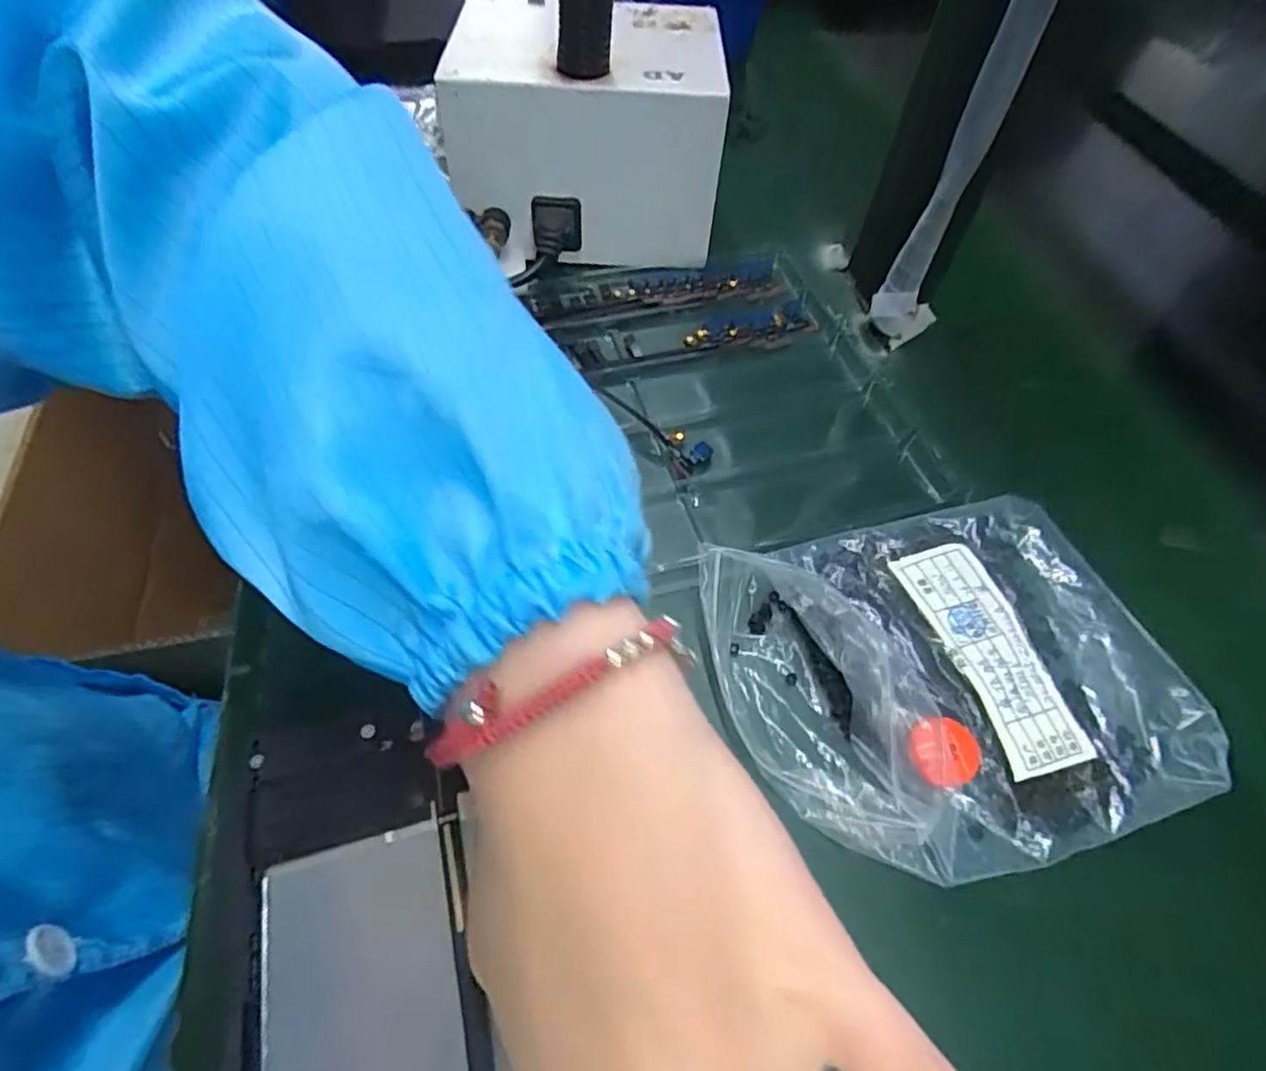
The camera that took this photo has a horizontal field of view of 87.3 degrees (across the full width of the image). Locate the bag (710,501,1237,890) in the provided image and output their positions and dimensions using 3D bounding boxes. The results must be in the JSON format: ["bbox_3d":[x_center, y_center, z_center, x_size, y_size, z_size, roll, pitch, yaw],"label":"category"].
[{"bbox_3d":[0.122,0.051,0.262,0.174,0.027,0.139,-11,58,-11],"label":"bag"}]

